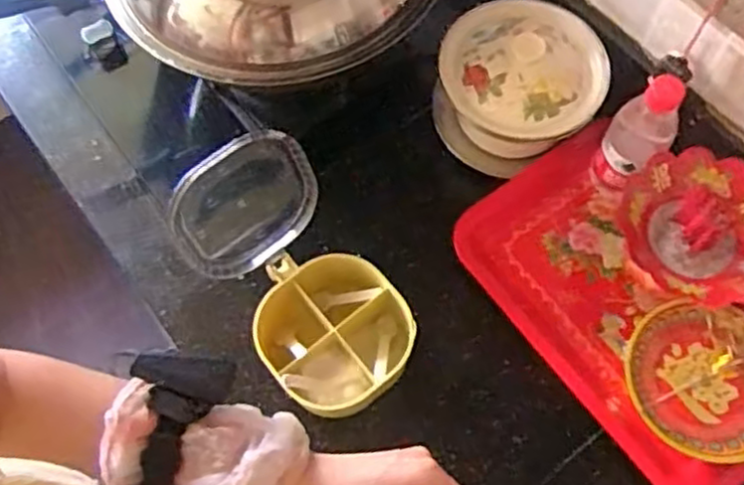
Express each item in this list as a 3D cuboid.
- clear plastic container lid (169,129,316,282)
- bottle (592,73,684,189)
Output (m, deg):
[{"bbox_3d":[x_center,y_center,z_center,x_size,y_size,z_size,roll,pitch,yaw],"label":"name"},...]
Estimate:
[{"bbox_3d":[-0.116,-0.035,0.652,0.136,0.136,0.018,-35,51,-12],"label":"clear plastic container lid"},{"bbox_3d":[0.272,-0.106,0.731,0.061,0.159,0.066,32,72,14],"label":"bottle"}]

